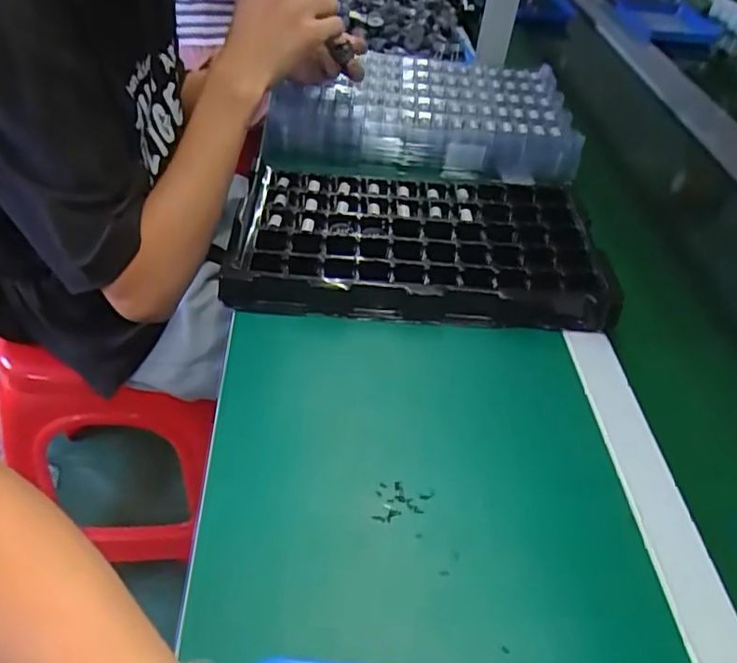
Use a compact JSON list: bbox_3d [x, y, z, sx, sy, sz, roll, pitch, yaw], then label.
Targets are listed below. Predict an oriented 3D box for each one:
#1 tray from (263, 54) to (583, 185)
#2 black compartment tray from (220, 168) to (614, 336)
[{"bbox_3d":[0.069,-0.280,0.801,0.371,0.061,0.259,5,41,0],"label":"tray"},{"bbox_3d":[0.049,-0.091,0.632,0.358,0.036,0.207,3,41,-1],"label":"black compartment tray"}]

